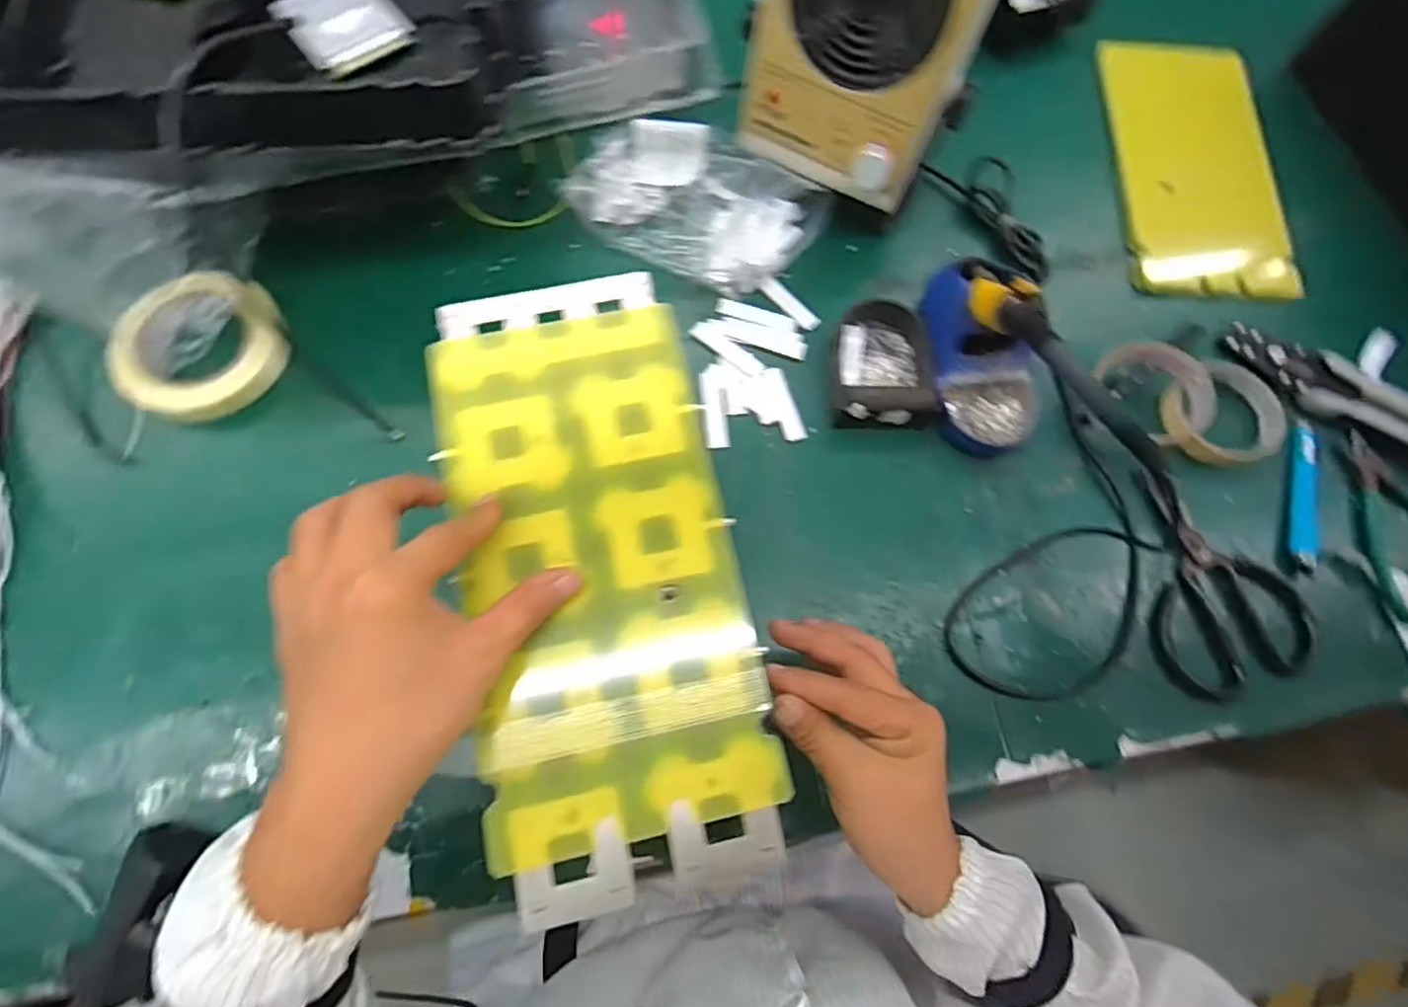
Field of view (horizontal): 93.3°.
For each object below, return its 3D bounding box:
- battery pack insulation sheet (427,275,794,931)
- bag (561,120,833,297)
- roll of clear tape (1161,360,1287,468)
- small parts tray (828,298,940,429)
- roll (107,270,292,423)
[{"bbox_3d":[-0.055,0.024,0.342,0.136,0.008,0.314,-12,72,-6],"label":"battery pack insulation sheet"},{"bbox_3d":[-0.009,-0.258,0.562,0.212,0.051,0.118,29,74,7],"label":"bag"},{"bbox_3d":[0.420,-0.071,0.530,0.101,0.017,0.083,-32,76,-11],"label":"roll of clear tape"},{"bbox_3d":[0.141,-0.113,0.528,0.079,0.035,0.107,2,73,-1],"label":"small parts tray"},{"bbox_3d":[-0.383,-0.120,0.506,0.111,0.022,0.120,1,73,-2],"label":"roll"}]

